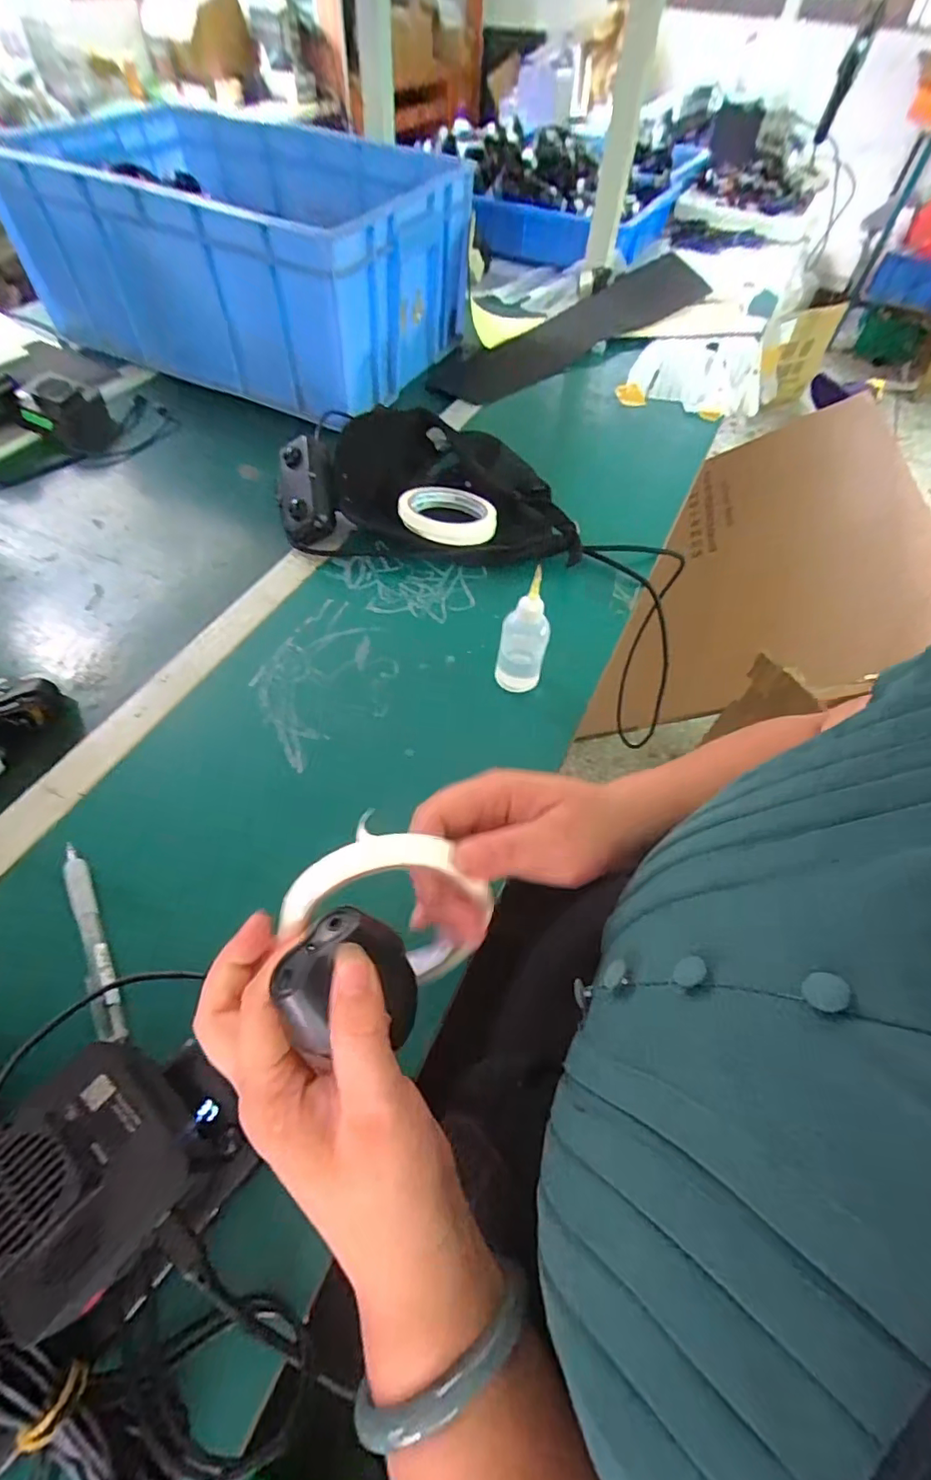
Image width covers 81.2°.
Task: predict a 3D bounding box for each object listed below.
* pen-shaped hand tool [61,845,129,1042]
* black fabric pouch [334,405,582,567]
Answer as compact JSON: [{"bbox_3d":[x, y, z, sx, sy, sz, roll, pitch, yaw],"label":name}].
[{"bbox_3d":[-0.232,0.124,0.339,0.014,0.015,0.133,-27,61,-19],"label":"pen-shaped hand tool"},{"bbox_3d":[-0.007,-0.264,0.567,0.248,0.069,0.161,2,56,-1],"label":"black fabric pouch"}]

